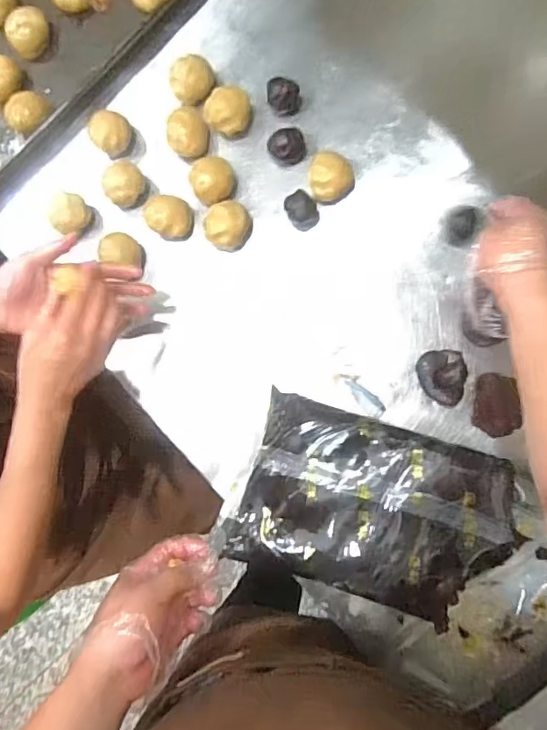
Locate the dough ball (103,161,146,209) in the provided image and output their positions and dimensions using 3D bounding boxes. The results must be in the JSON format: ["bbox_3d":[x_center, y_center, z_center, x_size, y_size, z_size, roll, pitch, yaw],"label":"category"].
[{"bbox_3d":[-0.196,-0.237,0.657,0.055,0.043,0.051,-43,82,2],"label":"dough ball"}]

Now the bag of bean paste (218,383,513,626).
[{"bbox_3d":[0.108,0.161,0.551,0.287,0.043,0.193,16,87,8],"label":"bag of bean paste"}]

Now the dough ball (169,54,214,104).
[{"bbox_3d":[-0.105,-0.372,0.657,0.055,0.045,0.056,-1,85,7],"label":"dough ball"}]

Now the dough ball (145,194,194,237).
[{"bbox_3d":[-0.133,-0.194,0.647,0.052,0.047,0.056,-1,85,7],"label":"dough ball"}]

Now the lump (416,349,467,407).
[{"bbox_3d":[0.206,0.017,0.608,0.059,0.031,0.069,0,85,7],"label":"lump"}]

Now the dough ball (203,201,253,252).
[{"bbox_3d":[-0.058,-0.181,0.641,0.054,0.056,0.062,43,91,8],"label":"dough ball"}]

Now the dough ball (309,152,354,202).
[{"bbox_3d":[0.074,-0.234,0.624,0.055,0.045,0.051,-1,85,7],"label":"dough ball"}]

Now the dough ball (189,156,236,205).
[{"bbox_3d":[-0.076,-0.236,0.644,0.054,0.046,0.052,-1,85,7],"label":"dough ball"}]

